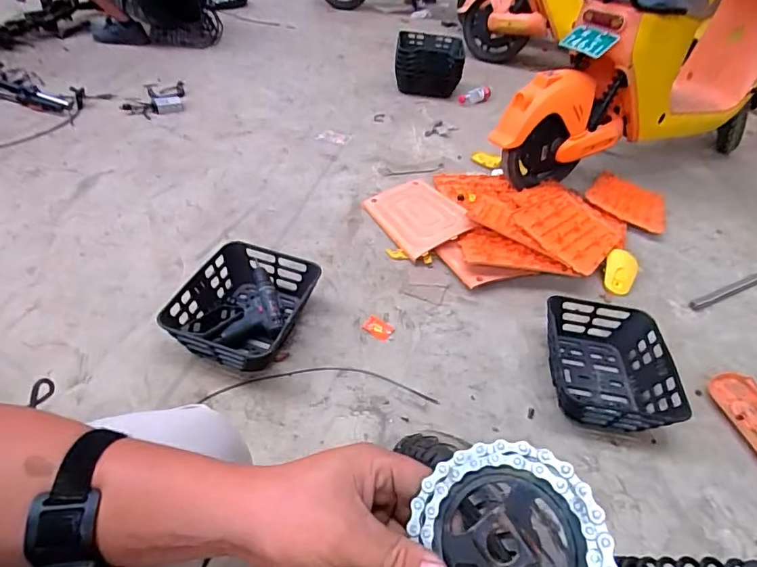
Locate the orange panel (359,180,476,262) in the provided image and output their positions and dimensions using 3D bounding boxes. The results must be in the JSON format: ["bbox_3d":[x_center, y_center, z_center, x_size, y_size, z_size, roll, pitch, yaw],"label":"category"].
[{"bbox_3d":[0.119,-0.219,1.460,0.240,0.024,0.324,-24,44,-13],"label":"orange panel"}]

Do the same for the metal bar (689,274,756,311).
[{"bbox_3d":[1.039,0.015,1.384,0.386,0.014,0.035,-15,48,-23],"label":"metal bar"}]

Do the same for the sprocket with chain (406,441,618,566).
[{"bbox_3d":[0.068,0.137,0.248,0.097,0.021,0.103,-10,59,17],"label":"sprocket with chain"}]

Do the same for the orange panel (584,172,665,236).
[{"bbox_3d":[0.877,-0.295,1.654,0.262,0.031,0.305,30,43,20],"label":"orange panel"}]

